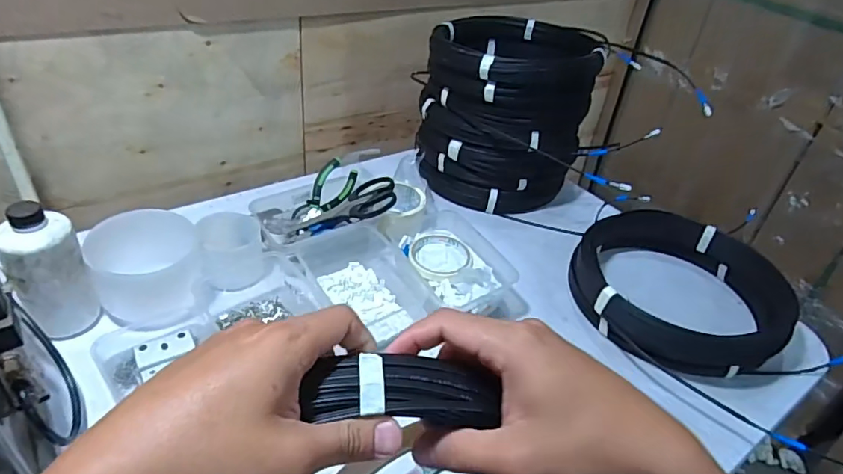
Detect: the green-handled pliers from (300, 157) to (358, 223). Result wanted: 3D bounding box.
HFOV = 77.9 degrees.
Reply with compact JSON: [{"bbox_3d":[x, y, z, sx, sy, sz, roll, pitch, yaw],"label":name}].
[{"bbox_3d":[-0.145,-0.067,0.806,0.052,0.015,0.113,37,71,-9],"label":"green-handled pliers"}]

